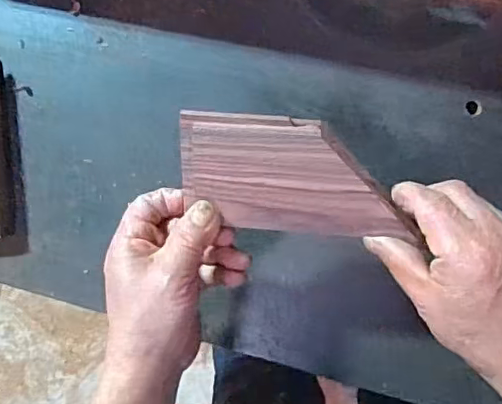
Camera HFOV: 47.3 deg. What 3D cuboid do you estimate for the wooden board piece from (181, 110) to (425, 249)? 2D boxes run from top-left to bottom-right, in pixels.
[{"bbox_3d":[0.030,-0.016,0.370,0.150,0.015,0.076,5,117,6],"label":"wooden board piece"}]

